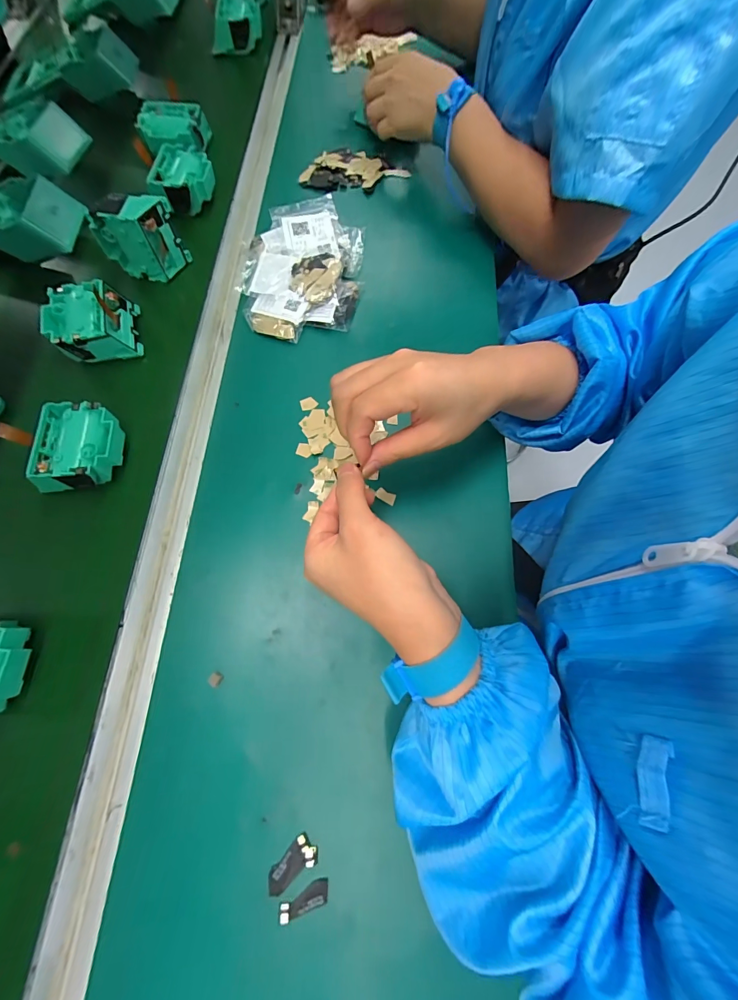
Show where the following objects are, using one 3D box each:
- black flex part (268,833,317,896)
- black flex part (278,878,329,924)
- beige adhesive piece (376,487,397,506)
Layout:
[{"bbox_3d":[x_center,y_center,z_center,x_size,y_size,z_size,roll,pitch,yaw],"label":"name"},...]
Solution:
[{"bbox_3d":[-0.055,0.263,0.268,0.020,0.004,0.039,42,76,10],"label":"black flex part"},{"bbox_3d":[-0.045,0.280,0.263,0.036,0.004,0.015,-18,74,-8],"label":"black flex part"},{"bbox_3d":[0.016,-0.004,0.363,0.020,0.004,0.011,28,74,6],"label":"beige adhesive piece"}]

